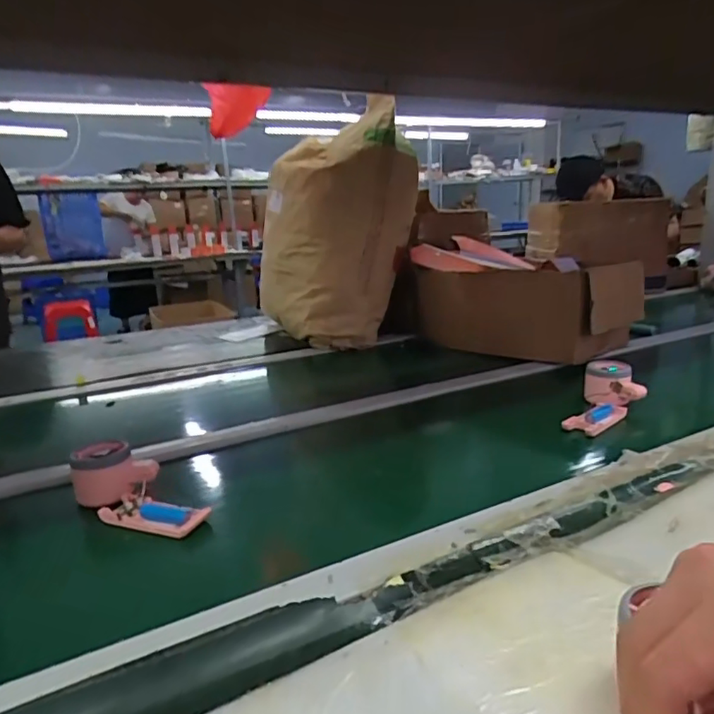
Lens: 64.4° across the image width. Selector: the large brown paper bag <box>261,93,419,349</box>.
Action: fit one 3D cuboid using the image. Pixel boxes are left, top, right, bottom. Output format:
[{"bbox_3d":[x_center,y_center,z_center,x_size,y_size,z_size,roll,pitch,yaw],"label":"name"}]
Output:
[{"bbox_3d":[-0.033,-0.252,1.180,0.282,0.433,0.206,-10,17,-28],"label":"large brown paper bag"}]

